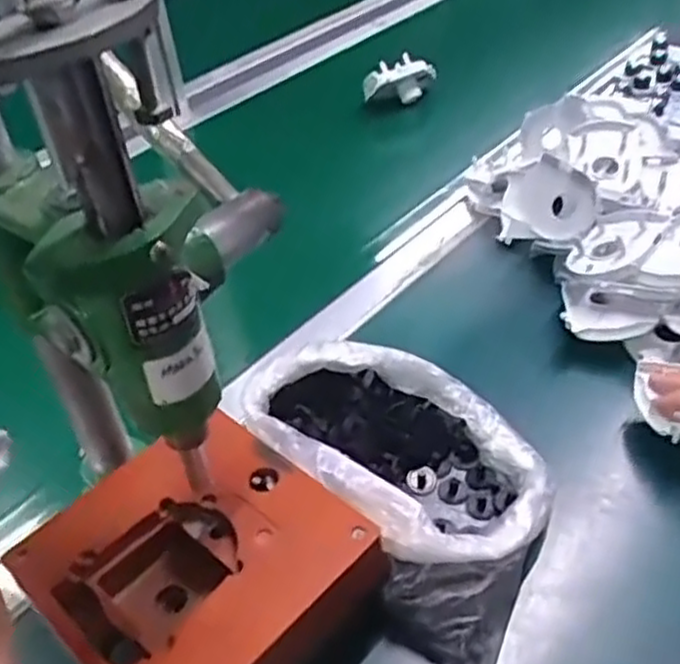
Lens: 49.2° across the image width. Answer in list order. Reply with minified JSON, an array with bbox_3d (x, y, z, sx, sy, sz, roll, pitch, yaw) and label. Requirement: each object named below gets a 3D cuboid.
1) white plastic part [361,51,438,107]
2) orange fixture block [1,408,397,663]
[{"bbox_3d":[0.077,-0.327,0.968,0.093,0.059,0.039,-2,38,4],"label":"white plastic part"},{"bbox_3d":[-0.078,0.141,0.423,0.158,0.070,0.153,26,50,32],"label":"orange fixture block"}]

